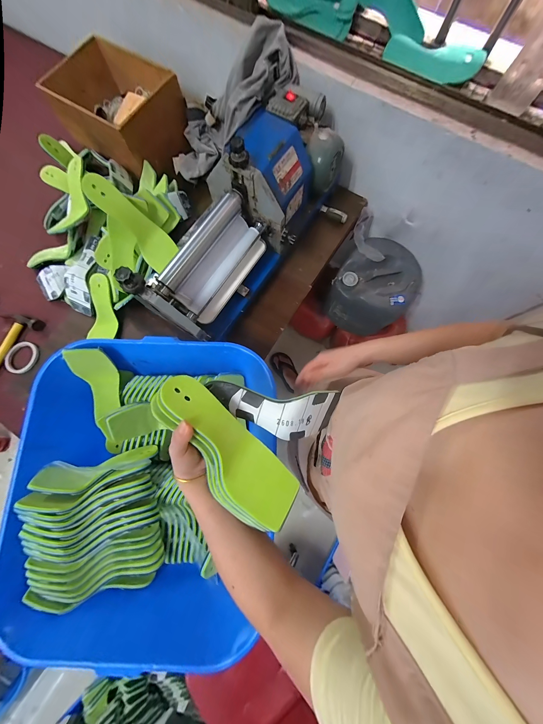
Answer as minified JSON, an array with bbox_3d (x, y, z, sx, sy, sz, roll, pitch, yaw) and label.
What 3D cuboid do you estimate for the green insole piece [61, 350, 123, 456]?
[{"bbox_3d":[-0.381,0.085,0.527,0.068,0.061,0.231,-13,95,-3],"label":"green insole piece"}]

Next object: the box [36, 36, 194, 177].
[{"bbox_3d":[-0.480,-0.807,0.768,0.355,0.154,0.277,31,80,7],"label":"box"}]

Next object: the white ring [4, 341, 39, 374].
[{"bbox_3d":[-0.731,-0.013,0.683,0.079,0.011,0.095,29,79,6],"label":"white ring"}]

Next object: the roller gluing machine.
[{"bbox_3d":[-0.068,-0.367,0.596,0.227,0.232,0.656,32,80,7],"label":"roller gluing machine"}]

